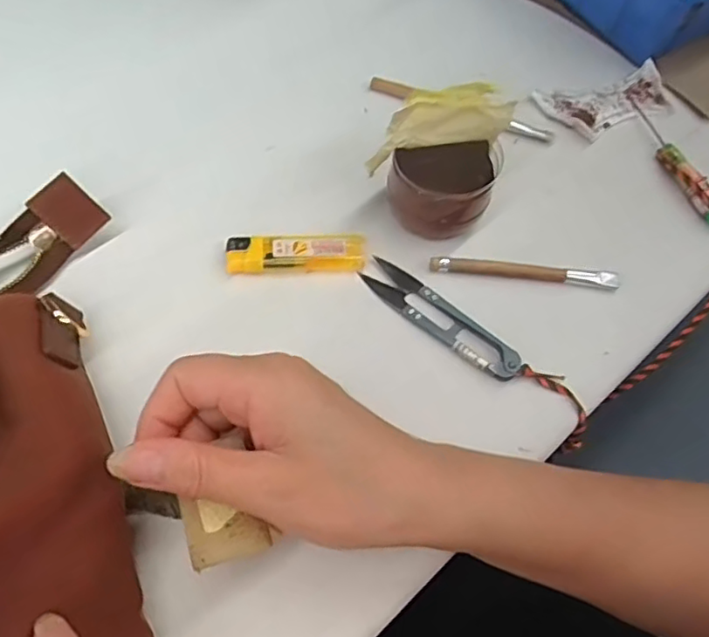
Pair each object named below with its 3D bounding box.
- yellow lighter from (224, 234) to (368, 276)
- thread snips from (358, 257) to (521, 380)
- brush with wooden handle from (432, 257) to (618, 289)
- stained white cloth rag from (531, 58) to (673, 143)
[{"bbox_3d":[-0.033,-0.036,0.357,0.078,0.012,0.020,-2,62,-7],"label":"yellow lighter"},{"bbox_3d":[0.047,0.000,0.346,0.100,0.008,0.022,41,66,15],"label":"thread snips"},{"bbox_3d":[0.100,-0.028,0.362,0.110,0.006,0.009,5,62,-3],"label":"brush with wooden handle"},{"bbox_3d":[0.181,-0.153,0.437,0.096,0.009,0.048,-22,66,-16],"label":"stained white cloth rag"}]

